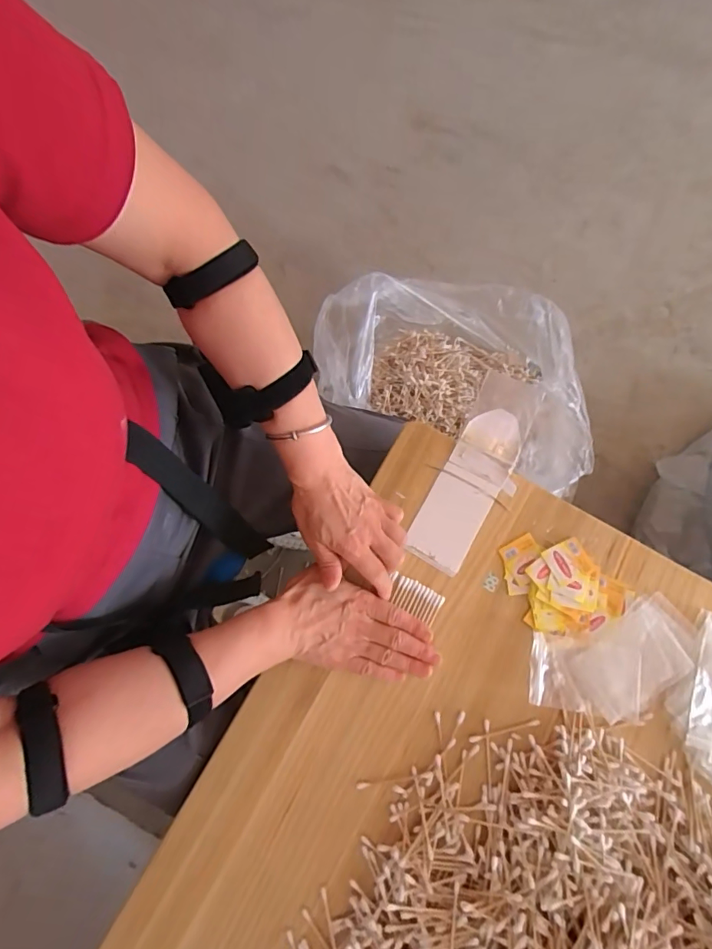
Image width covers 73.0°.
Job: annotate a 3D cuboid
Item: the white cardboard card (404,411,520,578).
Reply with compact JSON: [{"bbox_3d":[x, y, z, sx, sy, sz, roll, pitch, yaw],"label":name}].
[{"bbox_3d":[0.119,0.014,0.504,0.068,0.010,0.176,29,79,8],"label":"white cardboard card"}]

